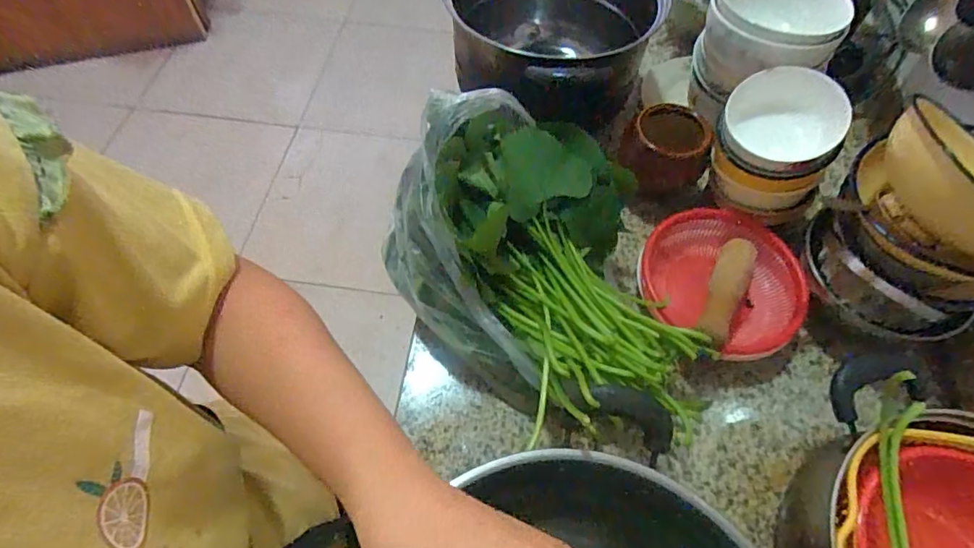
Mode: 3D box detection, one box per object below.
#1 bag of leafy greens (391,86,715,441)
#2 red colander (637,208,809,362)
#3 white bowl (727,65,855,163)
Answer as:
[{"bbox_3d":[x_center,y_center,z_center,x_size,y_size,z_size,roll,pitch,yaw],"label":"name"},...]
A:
[{"bbox_3d":[0.073,0.000,0.515,0.243,0.182,0.357,-40,68,-21],"label":"bag of leafy greens"},{"bbox_3d":[0.258,0.015,0.573,0.166,0.075,0.176,0,60,-1],"label":"red colander"},{"bbox_3d":[0.317,-0.165,0.540,0.060,0.101,0.115,-11,71,-39],"label":"white bowl"}]

